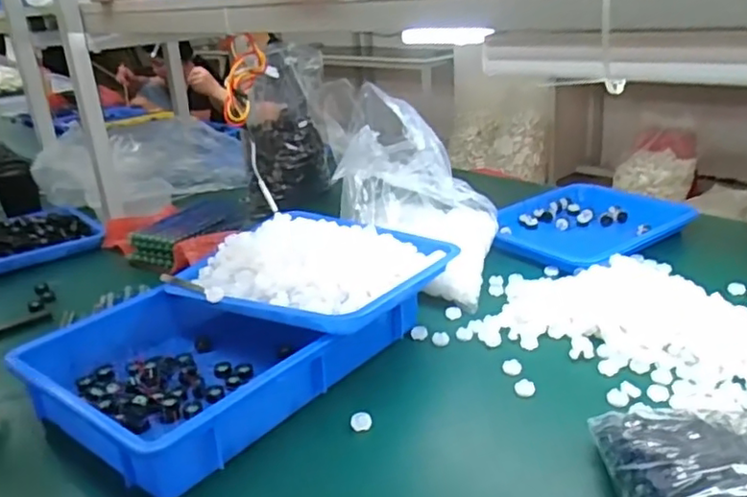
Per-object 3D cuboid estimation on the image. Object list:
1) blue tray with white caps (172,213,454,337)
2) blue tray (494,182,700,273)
[{"bbox_3d":[-0.091,0.013,0.817,0.318,0.060,0.229,11,27,32],"label":"blue tray with white caps"},{"bbox_3d":[0.361,-0.044,1.084,0.332,0.037,0.255,-18,26,-31],"label":"blue tray"}]

